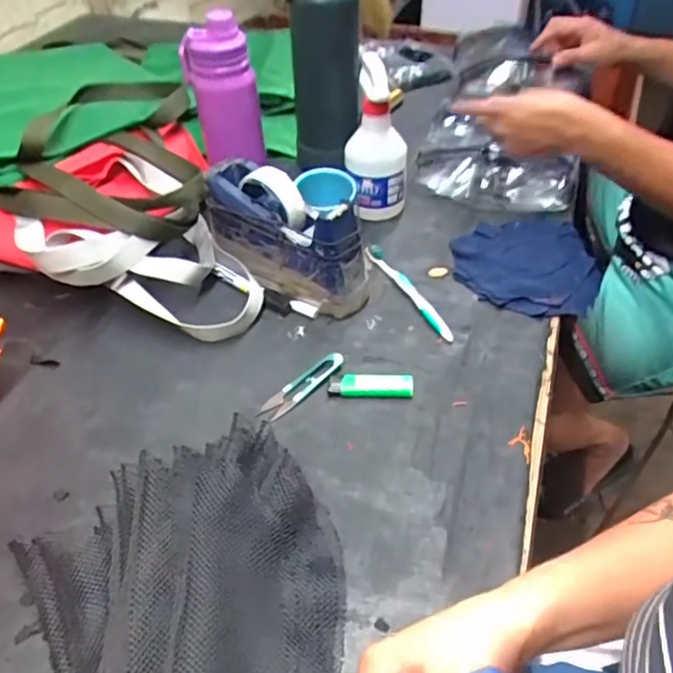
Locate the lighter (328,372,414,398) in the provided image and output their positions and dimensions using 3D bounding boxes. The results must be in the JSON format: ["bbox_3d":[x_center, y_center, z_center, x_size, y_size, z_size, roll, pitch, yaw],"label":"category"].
[{"bbox_3d":[0.033,0.046,0.561,0.081,0.010,0.025,1,44,3],"label":"lighter"}]

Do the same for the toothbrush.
[{"bbox_3d":[0.081,-0.055,0.656,0.016,0.022,0.166,-22,47,-19],"label":"toothbrush"}]

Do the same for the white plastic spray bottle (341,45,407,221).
[{"bbox_3d":[0.048,-0.251,0.732,0.076,0.192,0.092,-4,44,-2],"label":"white plastic spray bottle"}]

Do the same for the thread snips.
[{"bbox_3d":[-0.032,0.046,0.565,0.100,0.007,0.027,-35,53,-29],"label":"thread snips"}]

